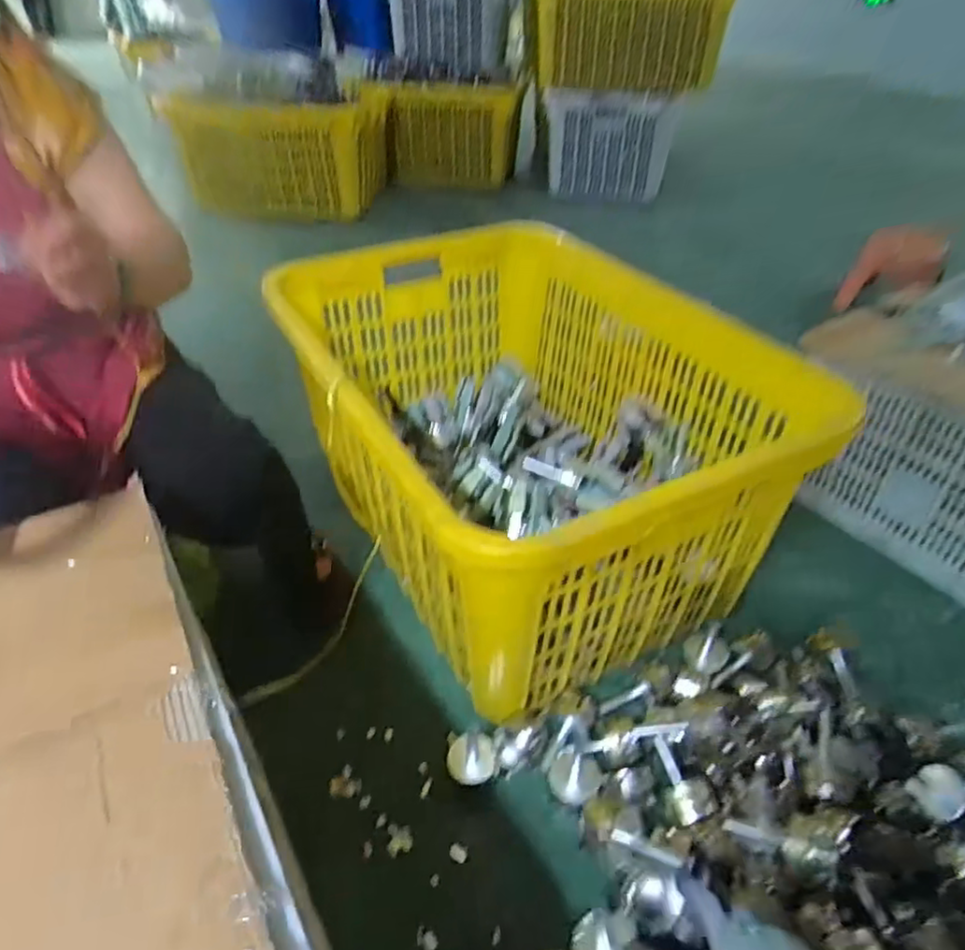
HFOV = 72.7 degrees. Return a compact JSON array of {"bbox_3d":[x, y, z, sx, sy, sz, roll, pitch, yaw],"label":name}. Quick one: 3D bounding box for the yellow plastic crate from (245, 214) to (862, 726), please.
[{"bbox_3d":[0.056,-0.070,1.102,0.640,0.398,0.802,-19,42,-23],"label":"yellow plastic crate"}]

